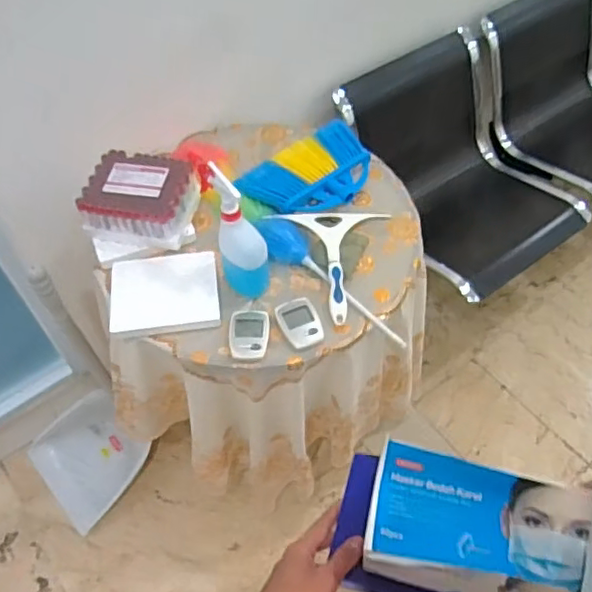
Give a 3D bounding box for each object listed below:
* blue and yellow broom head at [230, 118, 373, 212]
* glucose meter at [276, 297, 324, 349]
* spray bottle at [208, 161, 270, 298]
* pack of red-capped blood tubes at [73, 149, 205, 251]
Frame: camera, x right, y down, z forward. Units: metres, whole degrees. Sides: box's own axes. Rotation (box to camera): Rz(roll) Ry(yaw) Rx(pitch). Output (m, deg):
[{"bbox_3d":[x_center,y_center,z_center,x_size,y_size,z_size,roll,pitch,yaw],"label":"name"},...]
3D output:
[{"bbox_3d":[0.029,-0.232,1.146,0.267,0.039,0.171,-34,60,-21],"label":"blue and yellow broom head"},{"bbox_3d":[0.006,0.043,0.965,0.061,0.014,0.086,-18,56,-11],"label":"glucose meter"},{"bbox_3d":[-0.087,-0.095,0.934,0.073,0.210,0.092,-20,56,-13],"label":"spray bottle"},{"bbox_3d":[-0.271,-0.173,1.051,0.166,0.079,0.149,10,55,8],"label":"pack of red-capped blood tubes"}]

